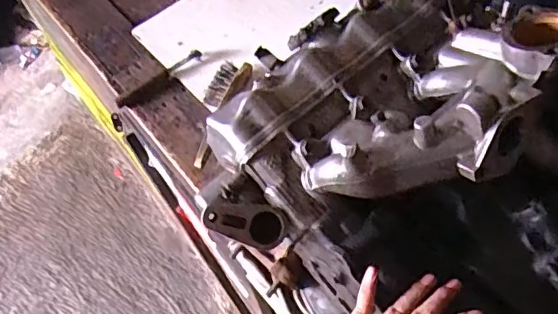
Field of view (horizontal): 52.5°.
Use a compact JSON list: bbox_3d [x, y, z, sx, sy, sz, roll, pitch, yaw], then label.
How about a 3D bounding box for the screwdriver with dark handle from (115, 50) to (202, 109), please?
[{"bbox_3d":[-0.210,-0.137,0.990,0.167,0.020,0.025,-32,59,-16],"label":"screwdriver with dark handle"}]

